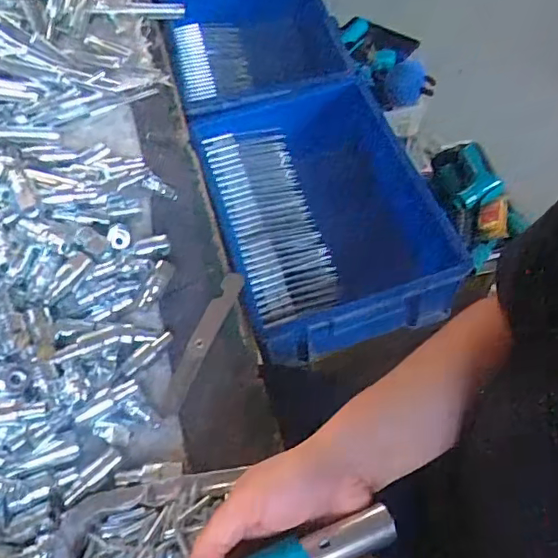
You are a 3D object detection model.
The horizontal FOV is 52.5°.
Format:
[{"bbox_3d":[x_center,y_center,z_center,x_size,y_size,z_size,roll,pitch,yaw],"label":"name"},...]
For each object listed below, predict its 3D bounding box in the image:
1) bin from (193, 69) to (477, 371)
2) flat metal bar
[{"bbox_3d":[0.076,-0.106,0.860,0.320,0.122,0.405,-16,59,-9],"label":"bin"},{"bbox_3d":[-0.068,0.053,0.505,0.018,0.004,0.145,19,60,12],"label":"flat metal bar"}]

